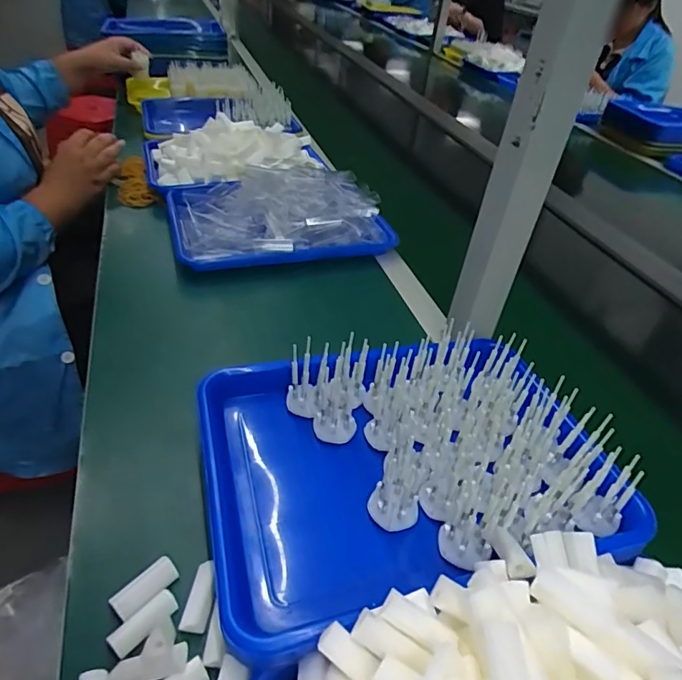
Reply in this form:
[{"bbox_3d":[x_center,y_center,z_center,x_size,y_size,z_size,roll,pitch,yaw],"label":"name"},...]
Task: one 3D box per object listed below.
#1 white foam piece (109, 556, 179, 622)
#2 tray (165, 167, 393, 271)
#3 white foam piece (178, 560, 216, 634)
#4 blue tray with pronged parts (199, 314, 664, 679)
[{"bbox_3d":[-0.140,0.178,0.355,0.046,0.009,0.020,-28,51,-36],"label":"white foam piece"},{"bbox_3d":[-0.095,-0.206,0.756,0.320,0.072,0.217,-7,41,-18],"label":"tray"},{"bbox_3d":[-0.100,0.184,0.356,0.018,0.010,0.045,8,39,1],"label":"white foam piece"},{"bbox_3d":[0.054,0.093,0.414,0.322,0.066,0.242,-6,41,-17],"label":"blue tray with pronged parts"}]

